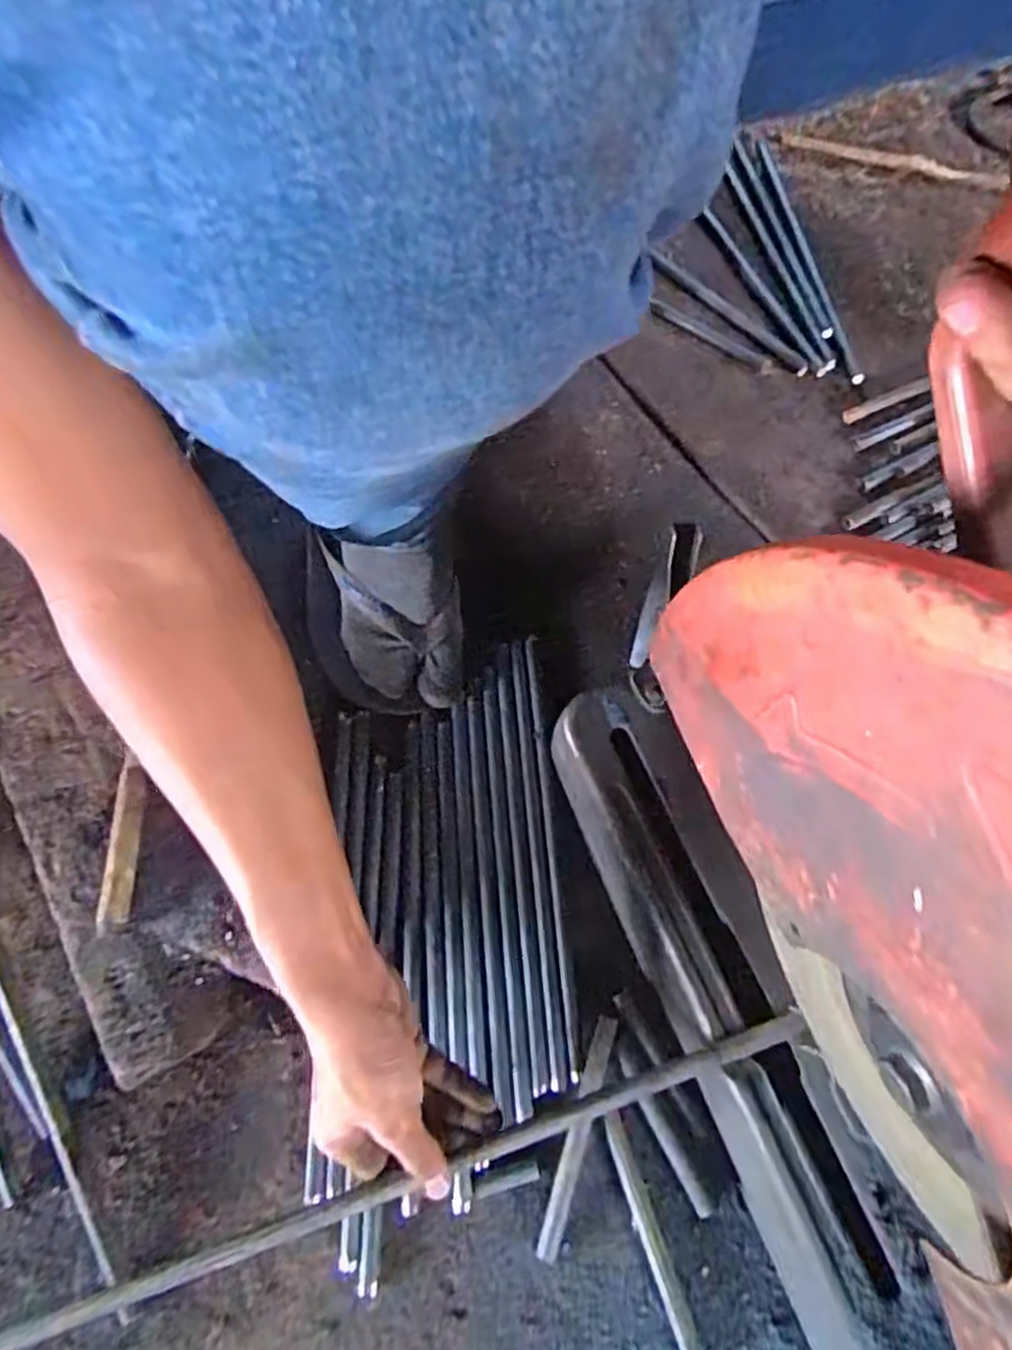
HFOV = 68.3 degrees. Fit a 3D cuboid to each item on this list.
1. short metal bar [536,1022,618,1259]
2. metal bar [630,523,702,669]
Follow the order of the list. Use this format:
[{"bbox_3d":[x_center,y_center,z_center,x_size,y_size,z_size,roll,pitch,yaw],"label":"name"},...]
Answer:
[{"bbox_3d":[0.045,0.285,0.464,0.012,0.019,0.138,18,70,8],"label":"short metal bar"},{"bbox_3d":[0.101,-0.047,0.489,0.020,0.116,0.020,22,42,8],"label":"metal bar"}]

